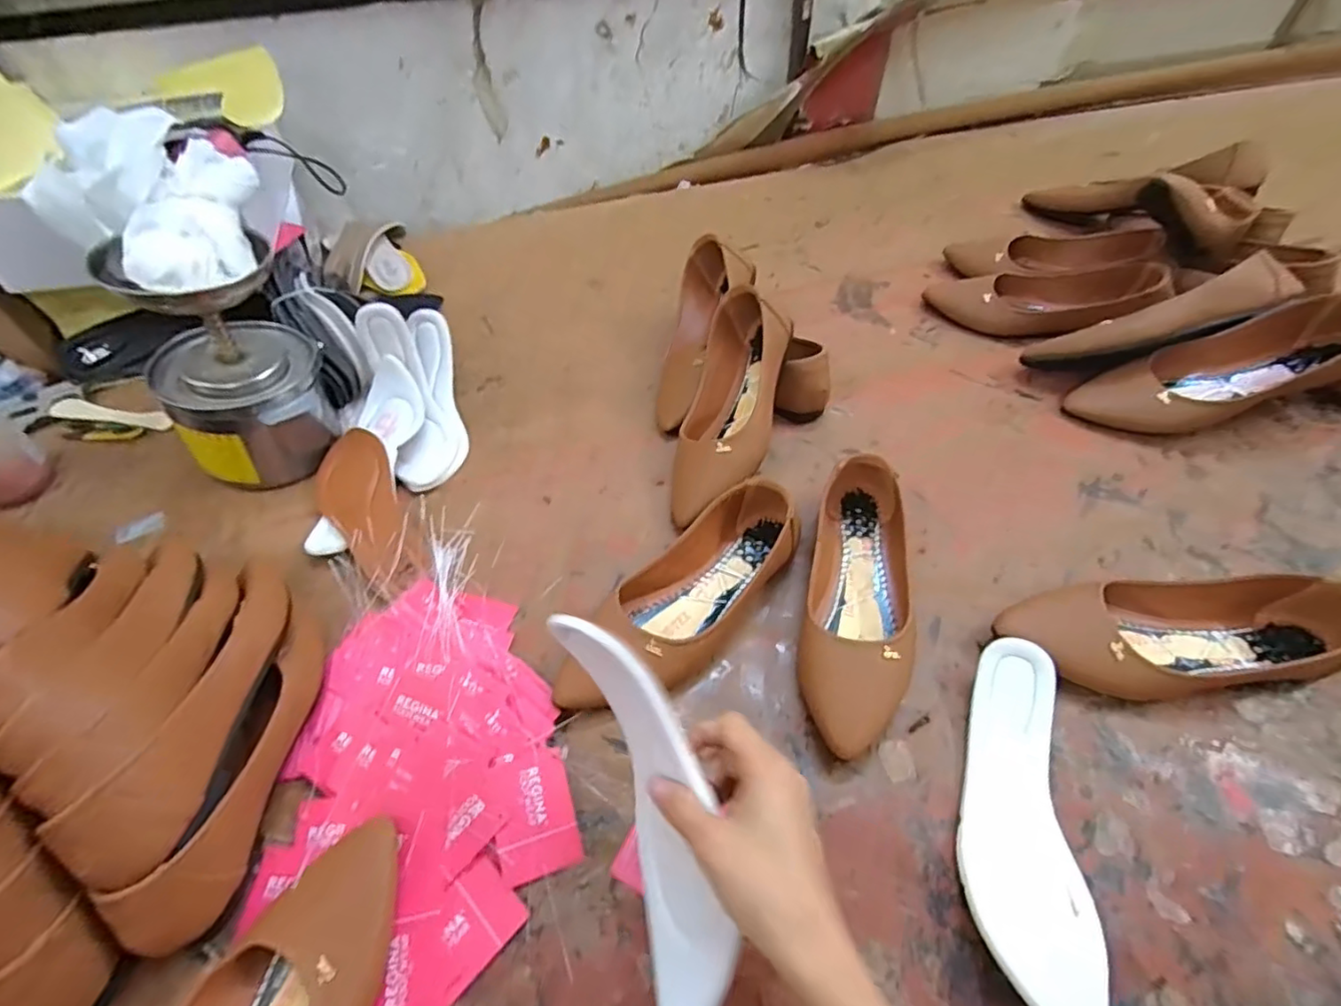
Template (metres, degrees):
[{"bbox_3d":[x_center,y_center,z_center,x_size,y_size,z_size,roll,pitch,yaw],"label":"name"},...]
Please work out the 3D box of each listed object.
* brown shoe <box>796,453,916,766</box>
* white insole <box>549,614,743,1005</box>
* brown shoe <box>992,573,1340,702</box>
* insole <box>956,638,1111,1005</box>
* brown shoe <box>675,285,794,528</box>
[{"bbox_3d":[0.154,0.073,0.488,0.081,0.061,0.246,10,52,10],"label":"brown shoe"},{"bbox_3d":[-0.009,0.168,0.340,0.055,0.047,0.218,-16,78,-7],"label":"white insole"},{"bbox_3d":[0.379,0.098,0.456,0.236,0.061,0.081,-2,51,2],"label":"brown shoe"},{"bbox_3d":[0.234,0.203,0.395,0.075,0.040,0.228,11,53,11],"label":"insole"},{"bbox_3d":[0.056,-0.092,0.579,0.084,0.071,0.263,12,71,13],"label":"brown shoe"}]

